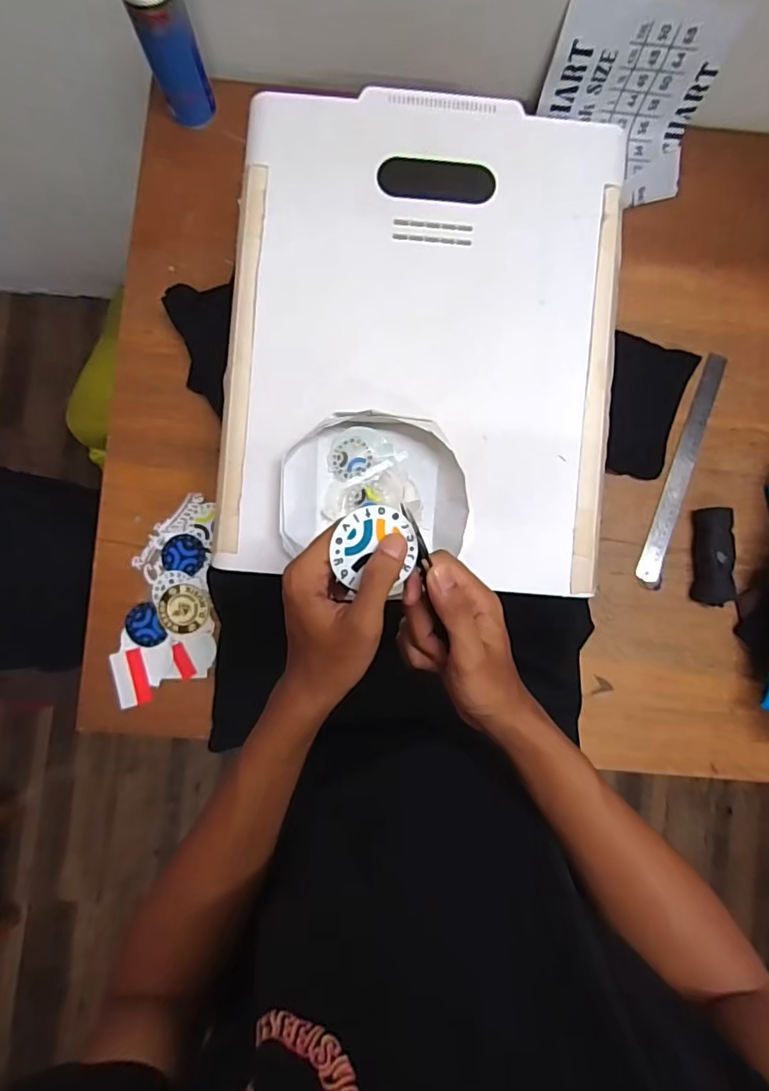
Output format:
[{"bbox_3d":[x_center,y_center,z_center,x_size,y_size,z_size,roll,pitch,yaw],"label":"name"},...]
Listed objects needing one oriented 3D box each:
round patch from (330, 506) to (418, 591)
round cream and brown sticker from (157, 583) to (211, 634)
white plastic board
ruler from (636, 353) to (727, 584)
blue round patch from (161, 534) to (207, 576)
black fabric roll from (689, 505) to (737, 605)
[{"bbox_3d":[-0.006,0.001,0.351,0.056,0.004,0.052,-2,102,-11],"label":"round patch"},{"bbox_3d":[-0.261,0.083,0.695,0.064,0.005,0.062,0,87,-4],"label":"round cream and brown sticker"},{"bbox_3d":[0.039,-0.215,0.554,0.395,0.033,0.496,5,87,-3],"label":"white plastic board"},{"bbox_3d":[0.406,-0.106,0.724,0.030,0.005,0.324,19,88,-1],"label":"ruler"},{"bbox_3d":[-0.264,0.011,0.699,0.055,0.004,0.049,18,86,-3],"label":"blue round patch"},{"bbox_3d":[0.435,0.014,0.703,0.042,0.036,0.128,3,87,-4],"label":"black fabric roll"}]

